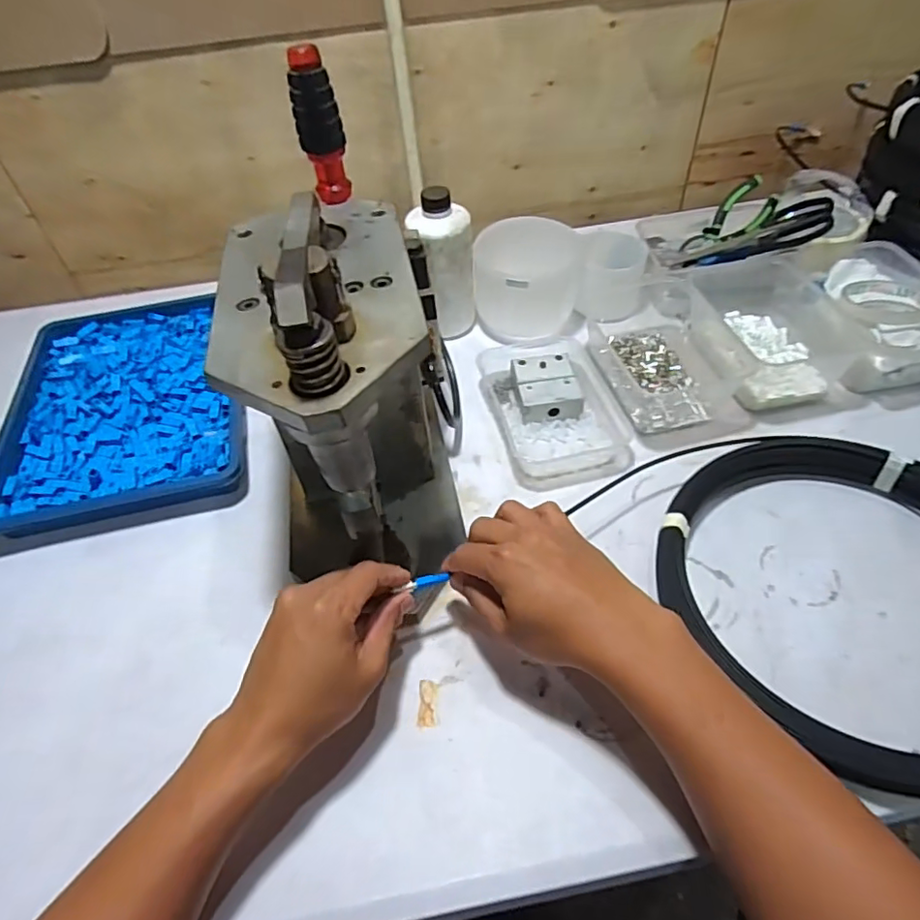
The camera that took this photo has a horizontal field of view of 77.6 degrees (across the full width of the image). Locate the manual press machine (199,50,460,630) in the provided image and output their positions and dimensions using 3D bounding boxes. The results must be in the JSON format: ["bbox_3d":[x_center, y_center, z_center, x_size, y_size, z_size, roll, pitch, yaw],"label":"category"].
[{"bbox_3d":[-0.084,-0.072,0.450,0.157,0.290,0.288,-6,48,-1],"label":"manual press machine"}]

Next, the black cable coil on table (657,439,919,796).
[{"bbox_3d":[0.295,0.097,0.428,0.273,0.048,0.260,-2,48,3],"label":"black cable coil on table"}]

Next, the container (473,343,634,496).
[{"bbox_3d":[0.098,-0.059,0.589,0.123,0.038,0.185,-13,49,-7],"label":"container"}]

